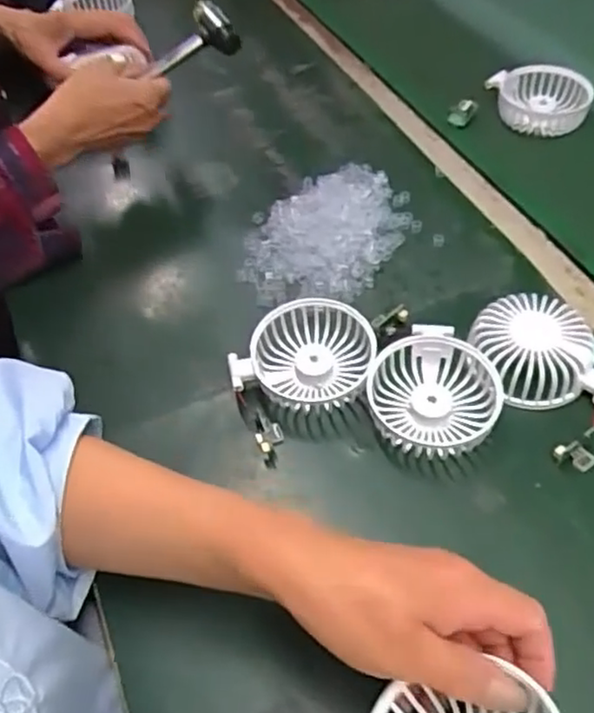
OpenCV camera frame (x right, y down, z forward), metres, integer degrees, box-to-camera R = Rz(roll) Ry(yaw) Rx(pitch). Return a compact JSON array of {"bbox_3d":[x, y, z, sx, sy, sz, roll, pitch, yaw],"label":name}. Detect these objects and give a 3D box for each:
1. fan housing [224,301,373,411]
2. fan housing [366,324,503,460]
[{"bbox_3d":[0.009,-0.001,0.489,0.085,0.030,0.086,22,57,20],"label":"fan housing"},{"bbox_3d":[0.096,0.024,0.464,0.084,0.030,0.084,-2,52,2],"label":"fan housing"}]

